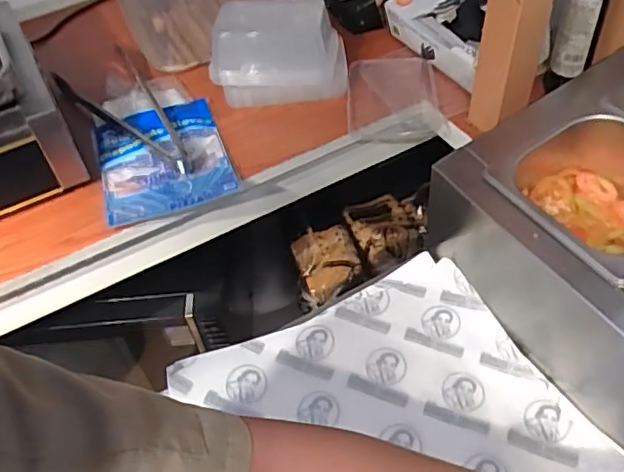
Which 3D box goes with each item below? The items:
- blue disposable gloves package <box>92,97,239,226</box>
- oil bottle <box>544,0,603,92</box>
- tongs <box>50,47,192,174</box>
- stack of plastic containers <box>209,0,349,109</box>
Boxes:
[{"bbox_3d":[-0.192,-0.100,0.759,0.158,0.026,0.197,-18,49,-9],"label":"blue disposable gloves package"},{"bbox_3d":[0.324,-0.271,0.700,0.049,0.228,0.042,17,53,20],"label":"oil bottle"},{"bbox_3d":[-0.243,-0.175,0.808,0.113,0.019,0.293,-34,54,-21],"label":"tongs"},{"bbox_3d":[-0.046,-0.252,0.811,0.184,0.107,0.101,2,49,8],"label":"stack of plastic containers"}]

